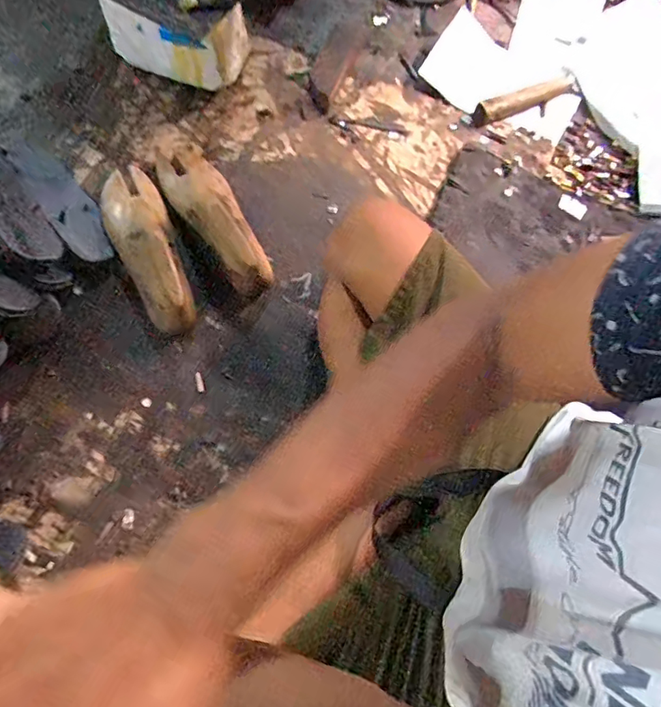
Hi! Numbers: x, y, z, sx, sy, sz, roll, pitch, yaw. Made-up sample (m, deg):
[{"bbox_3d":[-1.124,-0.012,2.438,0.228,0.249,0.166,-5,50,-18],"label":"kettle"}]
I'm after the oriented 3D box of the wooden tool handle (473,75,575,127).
[{"bbox_3d":[0.294,-0.388,0.761,0.168,0.034,0.030,-22,78,-10],"label":"wooden tool handle"}]

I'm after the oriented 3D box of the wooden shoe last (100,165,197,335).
[{"bbox_3d":[-0.243,-0.144,0.652,0.082,0.081,0.257,-24,79,-10],"label":"wooden shoe last"}]

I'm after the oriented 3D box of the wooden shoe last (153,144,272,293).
[{"bbox_3d":[-0.164,-0.200,0.679,0.081,0.062,0.262,-31,80,-12],"label":"wooden shoe last"}]

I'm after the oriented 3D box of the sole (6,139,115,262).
[{"bbox_3d":[-0.361,-0.209,0.672,0.202,0.012,0.069,51,49,2],"label":"sole"}]

